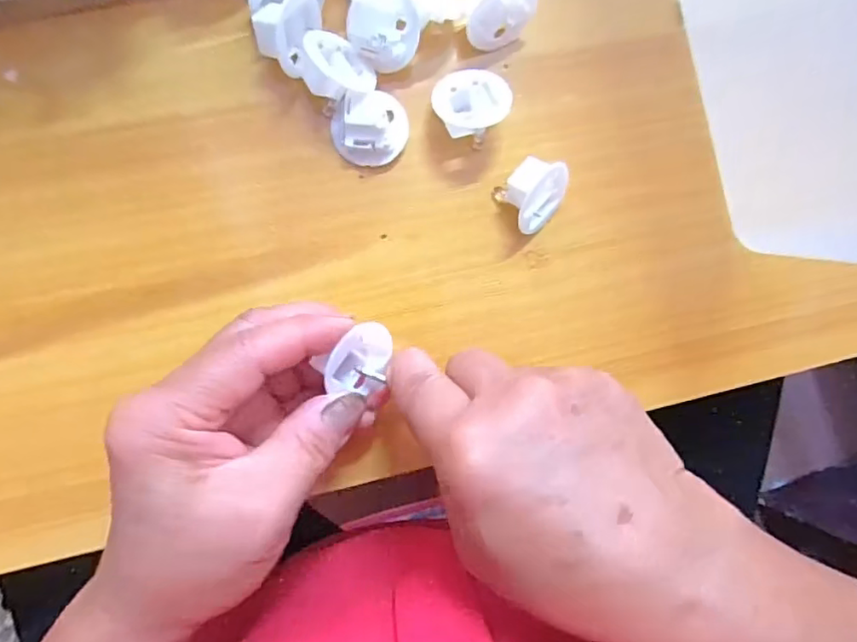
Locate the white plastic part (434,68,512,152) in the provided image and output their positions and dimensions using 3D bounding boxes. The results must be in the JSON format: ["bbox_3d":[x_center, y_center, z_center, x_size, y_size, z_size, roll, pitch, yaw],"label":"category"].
[{"bbox_3d":[0.018,-0.096,0.260,0.031,0.020,0.030,0,90,-8],"label":"white plastic part"}]

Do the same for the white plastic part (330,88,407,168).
[{"bbox_3d":[-0.025,-0.082,0.255,0.032,0.017,0.027,-15,92,-8],"label":"white plastic part"}]

